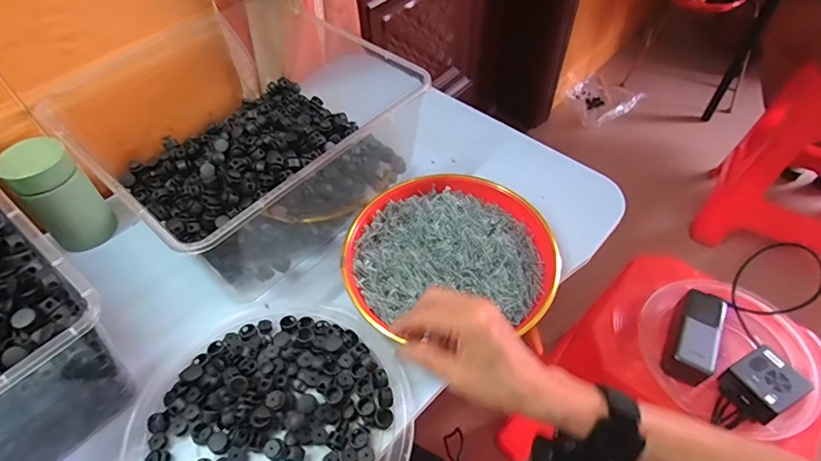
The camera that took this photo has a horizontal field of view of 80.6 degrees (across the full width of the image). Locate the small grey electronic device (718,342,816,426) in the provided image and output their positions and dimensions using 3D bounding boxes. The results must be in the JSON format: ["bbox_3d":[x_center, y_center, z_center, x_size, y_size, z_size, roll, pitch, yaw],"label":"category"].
[{"bbox_3d":[0.468,0.205,0.645,0.074,0.048,0.072,-26,55,-19],"label":"small grey electronic device"}]

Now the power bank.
[{"bbox_3d":[0.408,0.151,0.699,0.061,0.050,0.137,26,56,20],"label":"power bank"}]

